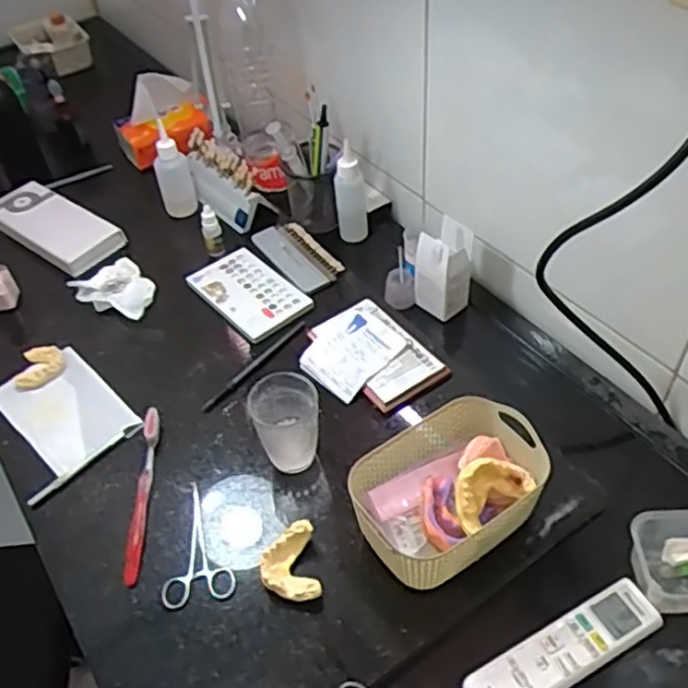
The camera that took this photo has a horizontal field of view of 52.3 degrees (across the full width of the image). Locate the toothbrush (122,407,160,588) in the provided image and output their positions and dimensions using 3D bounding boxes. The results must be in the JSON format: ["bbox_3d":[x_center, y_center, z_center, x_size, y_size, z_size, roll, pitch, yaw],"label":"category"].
[{"bbox_3d":[-0.204,0.146,0.704,0.016,0.023,0.186,-4,47,2],"label":"toothbrush"}]

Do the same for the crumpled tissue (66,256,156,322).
[{"bbox_3d":[-0.293,-0.070,0.914,0.125,0.046,0.072,21,53,23],"label":"crumpled tissue"}]

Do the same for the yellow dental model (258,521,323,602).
[{"bbox_3d":[-0.050,0.201,0.634,0.050,0.029,0.067,-10,48,-4],"label":"yellow dental model"}]

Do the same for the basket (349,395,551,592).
[{"bbox_3d":[0.095,0.136,0.644,0.181,0.086,0.126,-30,52,-20],"label":"basket"}]

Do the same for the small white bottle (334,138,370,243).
[{"bbox_3d":[0.011,-0.200,0.967,0.041,0.144,0.035,-1,48,5],"label":"small white bottle"}]

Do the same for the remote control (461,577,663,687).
[{"bbox_3d":[0.184,0.259,0.587,0.179,0.021,0.047,-24,50,-15],"label":"remote control"}]

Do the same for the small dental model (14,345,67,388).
[{"bbox_3d":[-0.359,0.028,0.833,0.053,0.018,0.052,-10,48,-3],"label":"small dental model"}]

